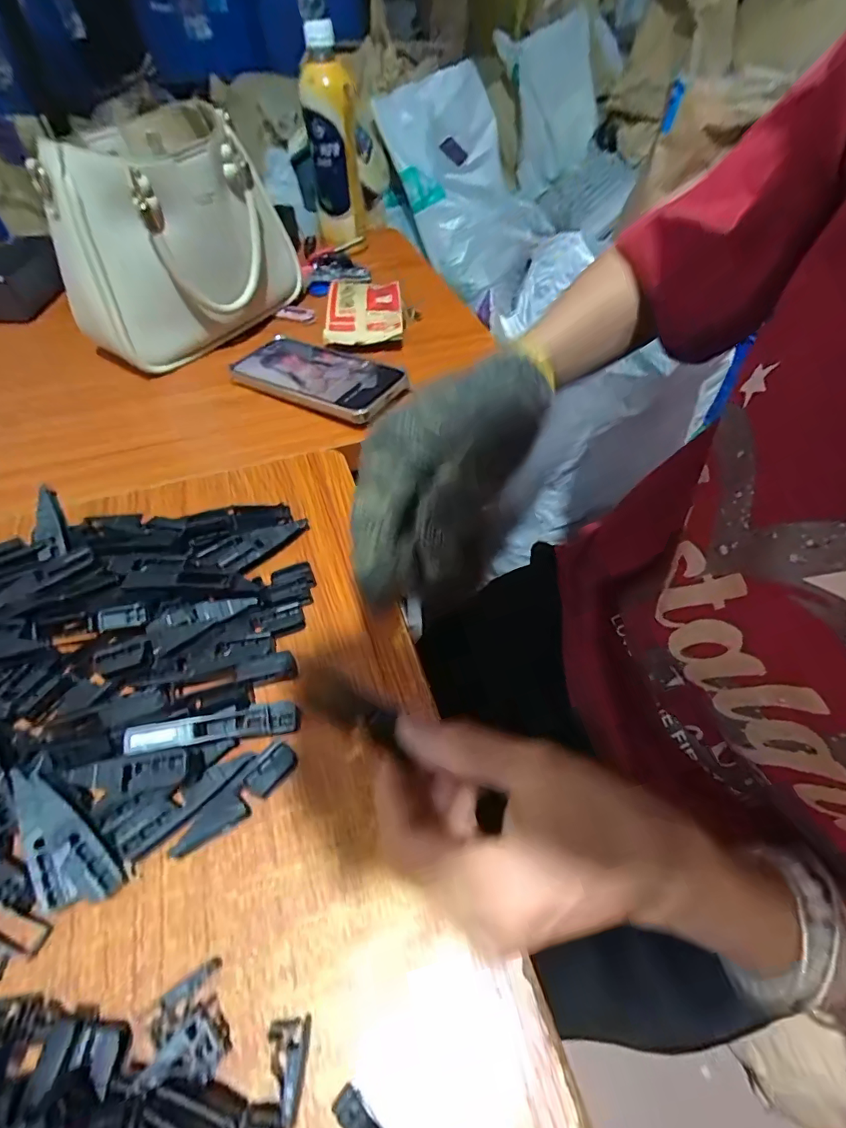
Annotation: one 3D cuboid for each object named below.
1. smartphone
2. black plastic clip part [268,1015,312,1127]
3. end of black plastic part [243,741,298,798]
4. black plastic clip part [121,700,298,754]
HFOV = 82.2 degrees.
[{"bbox_3d":[-0.096,-0.183,0.466,0.174,0.009,0.084,23,57,21],"label":"smartphone"},{"bbox_3d":[-0.051,0.192,0.183,0.014,0.008,0.029,-7,52,-5],"label":"black plastic clip part"},{"bbox_3d":[-0.077,0.106,0.249,0.015,0.006,0.026,27,57,21],"label":"end of black plastic part"},{"bbox_3d":[-0.105,0.083,0.248,0.081,0.009,0.015,-1,48,-27],"label":"black plastic clip part"}]

